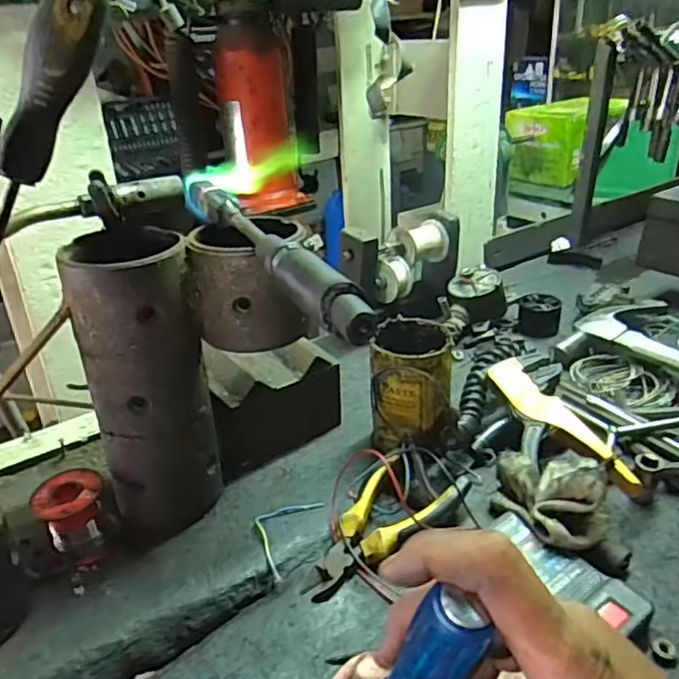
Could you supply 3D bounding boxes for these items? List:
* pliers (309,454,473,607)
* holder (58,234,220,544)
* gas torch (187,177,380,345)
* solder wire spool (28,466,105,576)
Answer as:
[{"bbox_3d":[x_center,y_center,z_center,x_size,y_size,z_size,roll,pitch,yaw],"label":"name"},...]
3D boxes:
[{"bbox_3d":[0.031,0.141,0.491,0.147,0.034,0.070,-20,32,-28],"label":"pliers"},{"bbox_3d":[-0.151,0.039,0.490,0.088,0.229,0.082,-13,29,-18],"label":"holder"},{"bbox_3d":[-0.050,-0.064,0.411,0.025,0.034,0.260,-17,31,-24],"label":"gas torch"},{"bbox_3d":[-0.205,0.141,0.479,0.048,0.058,0.052,-2,28,1],"label":"solder wire spool"}]

